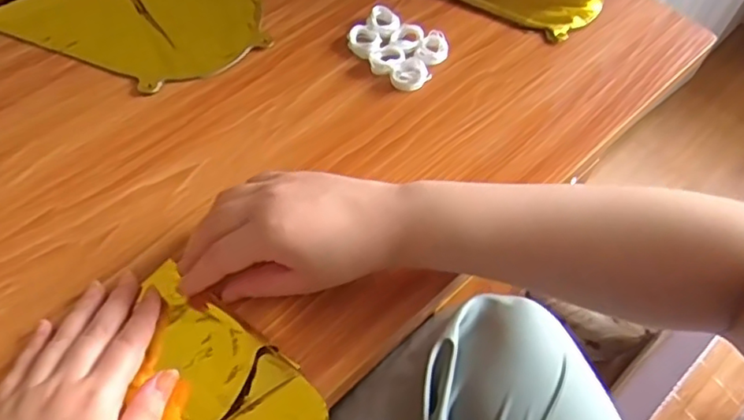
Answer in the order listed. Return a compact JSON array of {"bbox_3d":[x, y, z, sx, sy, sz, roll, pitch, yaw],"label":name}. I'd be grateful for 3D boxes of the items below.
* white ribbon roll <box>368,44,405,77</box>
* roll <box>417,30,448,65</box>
[{"bbox_3d":[0.013,-0.130,0.541,0.027,0.010,0.035,36,62,17],"label":"white ribbon roll"},{"bbox_3d":[0.055,-0.143,0.551,0.026,0.013,0.034,12,58,3],"label":"roll"}]

